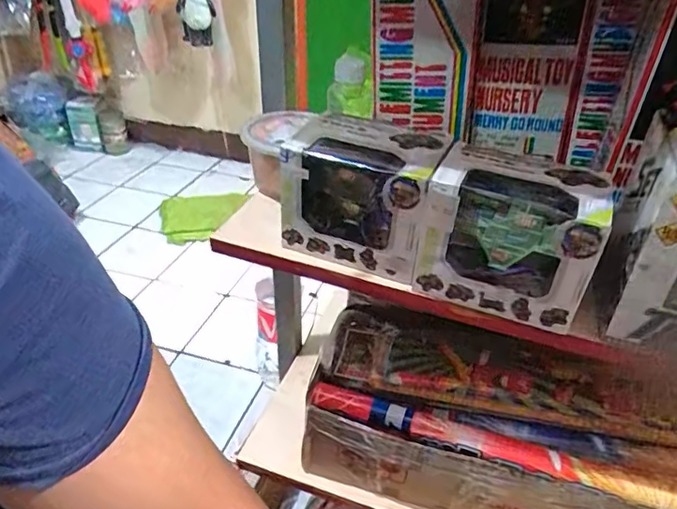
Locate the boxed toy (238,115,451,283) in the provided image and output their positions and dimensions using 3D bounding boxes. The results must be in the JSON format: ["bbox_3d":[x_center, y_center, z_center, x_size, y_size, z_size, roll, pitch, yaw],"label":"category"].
[{"bbox_3d":[0.009,-0.054,0.424,0.141,0.104,0.073,14,35,19],"label":"boxed toy"}]

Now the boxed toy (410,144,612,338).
[{"bbox_3d":[0.126,-0.016,0.386,0.114,0.097,0.078,15,35,19],"label":"boxed toy"}]

